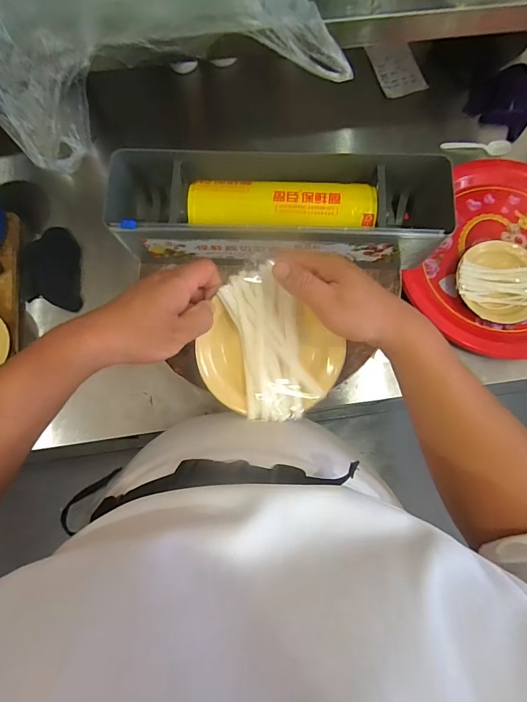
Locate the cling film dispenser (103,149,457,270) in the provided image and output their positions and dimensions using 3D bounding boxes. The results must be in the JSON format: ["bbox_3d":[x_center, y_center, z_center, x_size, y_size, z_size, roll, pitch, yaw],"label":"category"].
[{"bbox_3d":[0.021,-0.217,0.601,0.474,0.110,0.146,1,78,1],"label":"cling film dispenser"}]

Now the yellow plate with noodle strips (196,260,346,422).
[{"bbox_3d":[0.001,0.003,0.414,0.142,0.036,0.142,-2,106,-7],"label":"yellow plate with noodle strips"}]

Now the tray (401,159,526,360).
[{"bbox_3d":[0.467,-0.165,0.715,0.320,0.034,0.382,29,80,7],"label":"tray"}]

